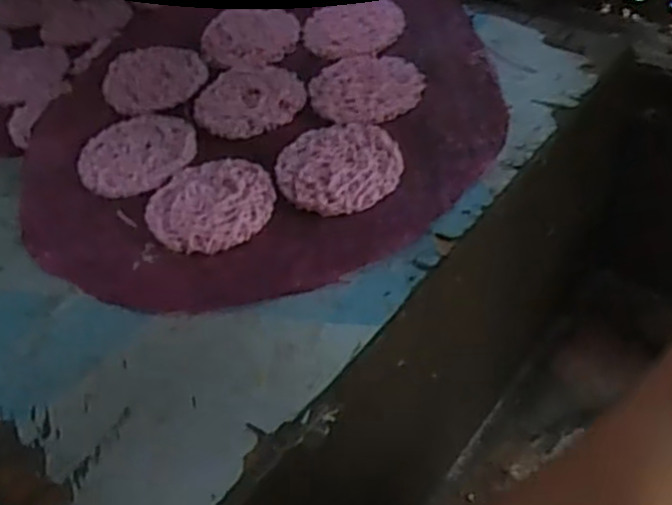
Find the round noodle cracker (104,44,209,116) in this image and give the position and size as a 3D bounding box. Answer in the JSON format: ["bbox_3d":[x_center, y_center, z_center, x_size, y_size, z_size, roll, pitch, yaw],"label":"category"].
[{"bbox_3d":[-0.138,-0.135,0.554,0.075,0.005,0.078,-6,49,1],"label":"round noodle cracker"}]

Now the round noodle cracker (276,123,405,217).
[{"bbox_3d":[0.002,-0.057,0.456,0.077,0.006,0.077,-3,50,3],"label":"round noodle cracker"}]

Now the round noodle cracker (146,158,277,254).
[{"bbox_3d":[-0.079,-0.031,0.451,0.077,0.010,0.074,-3,50,3],"label":"round noodle cracker"}]

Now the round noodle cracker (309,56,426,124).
[{"bbox_3d":[0.020,-0.119,0.510,0.076,0.004,0.078,-3,50,3],"label":"round noodle cracker"}]

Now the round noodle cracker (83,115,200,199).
[{"bbox_3d":[-0.137,-0.071,0.501,0.078,0.004,0.082,-3,50,3],"label":"round noodle cracker"}]

